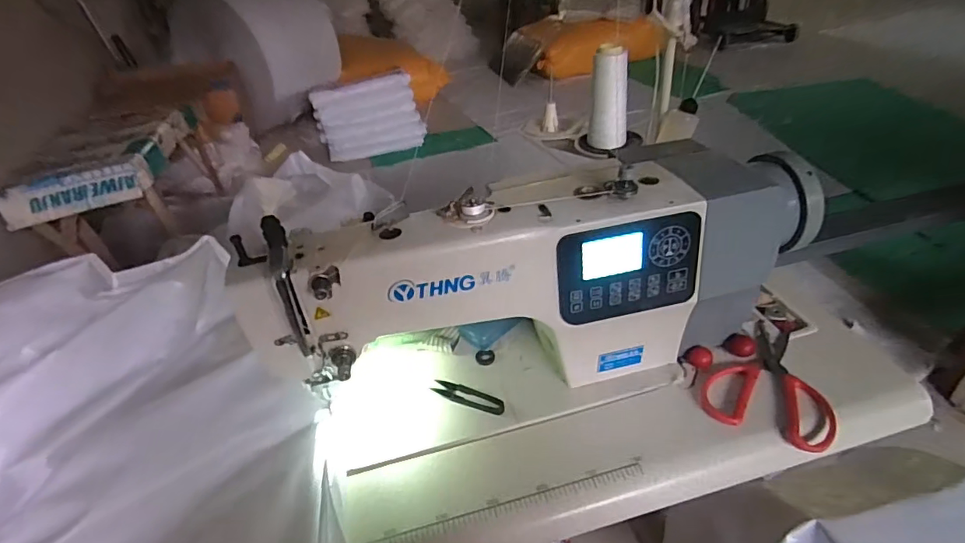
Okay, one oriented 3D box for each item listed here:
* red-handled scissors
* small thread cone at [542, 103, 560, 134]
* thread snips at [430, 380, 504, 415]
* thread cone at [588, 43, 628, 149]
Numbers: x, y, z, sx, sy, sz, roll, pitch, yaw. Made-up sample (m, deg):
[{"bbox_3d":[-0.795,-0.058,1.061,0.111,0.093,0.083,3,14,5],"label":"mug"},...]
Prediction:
[{"bbox_3d":[0.334,0.117,0.591,0.126,0.017,0.180,14,41,25],"label":"red-handled scissors"},{"bbox_3d":[0.133,-0.299,0.994,0.030,0.046,0.034,-2,37,6],"label":"small thread cone"},{"bbox_3d":[-0.016,0.147,0.607,0.095,0.005,0.025,14,41,25],"label":"thread snips"},{"bbox_3d":[0.218,-0.293,0.877,0.066,0.164,0.054,4,38,14],"label":"thread cone"}]

